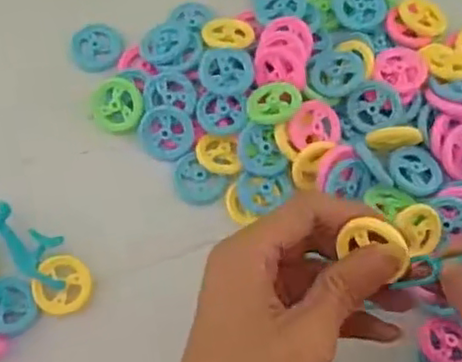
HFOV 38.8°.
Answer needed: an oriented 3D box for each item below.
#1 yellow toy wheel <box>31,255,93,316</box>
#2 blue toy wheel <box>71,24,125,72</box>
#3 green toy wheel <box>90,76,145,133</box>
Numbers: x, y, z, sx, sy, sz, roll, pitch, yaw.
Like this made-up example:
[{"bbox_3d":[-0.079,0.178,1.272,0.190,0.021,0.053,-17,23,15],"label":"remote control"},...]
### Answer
[{"bbox_3d":[-0.085,0.053,0.331,0.028,0.007,0.029,1,71,-2],"label":"yellow toy wheel"},{"bbox_3d":[-0.078,-0.078,0.382,0.030,0.004,0.030,1,71,-2],"label":"blue toy wheel"},{"bbox_3d":[-0.063,-0.042,0.363,0.029,0.005,0.029,29,101,11],"label":"green toy wheel"}]

